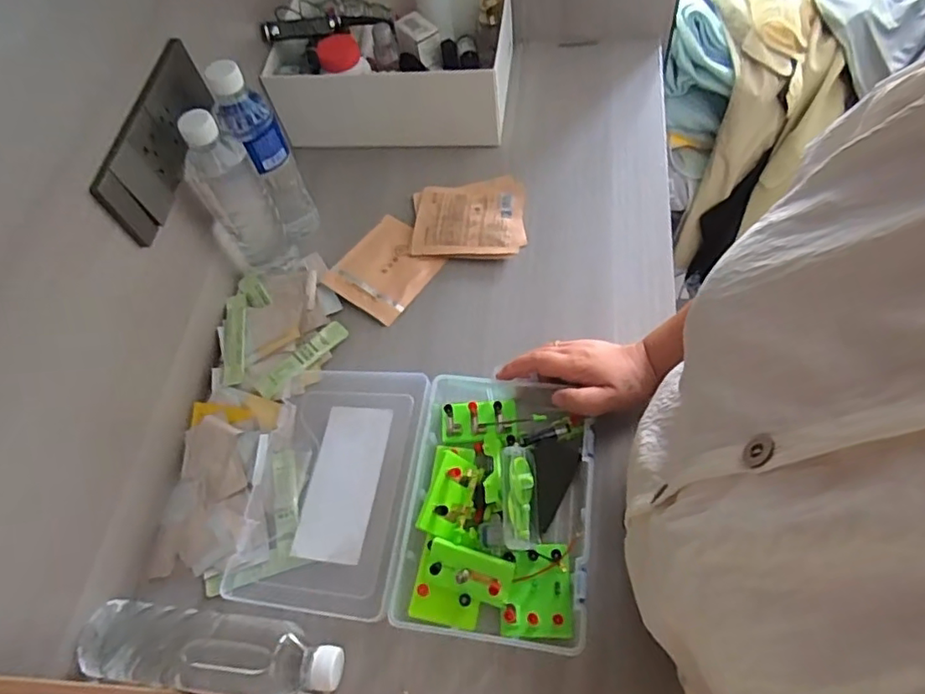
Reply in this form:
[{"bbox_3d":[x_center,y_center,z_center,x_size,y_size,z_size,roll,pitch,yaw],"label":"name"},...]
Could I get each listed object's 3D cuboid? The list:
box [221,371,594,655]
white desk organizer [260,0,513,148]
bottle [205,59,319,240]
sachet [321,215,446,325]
[{"bbox_3d":[-0.046,0.132,0.552,0.310,0.061,0.226,7,62,6],"label":"box"},{"bbox_3d":[-0.087,-0.388,0.792,0.294,0.106,0.205,3,62,4],"label":"white desk organizer"},{"bbox_3d":[-0.215,-0.208,0.661,0.063,0.226,0.055,-25,64,-11],"label":"bottle"},{"bbox_3d":[-0.089,-0.094,0.706,0.100,0.013,0.119,34,68,18],"label":"sachet"}]

